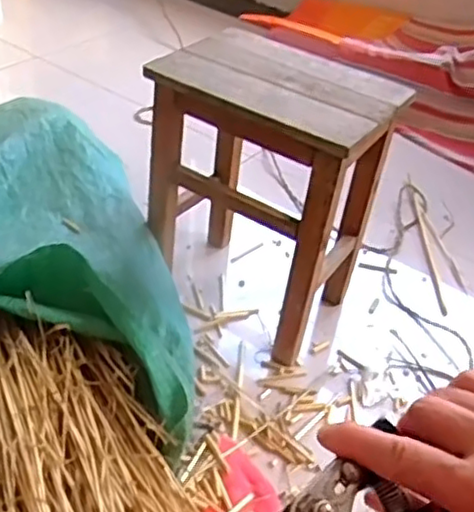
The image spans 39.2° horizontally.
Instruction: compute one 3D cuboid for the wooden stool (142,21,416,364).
[{"bbox_3d":[0.052,-0.117,1.149,0.344,0.414,0.267,26,43,21],"label":"wooden stool"}]

